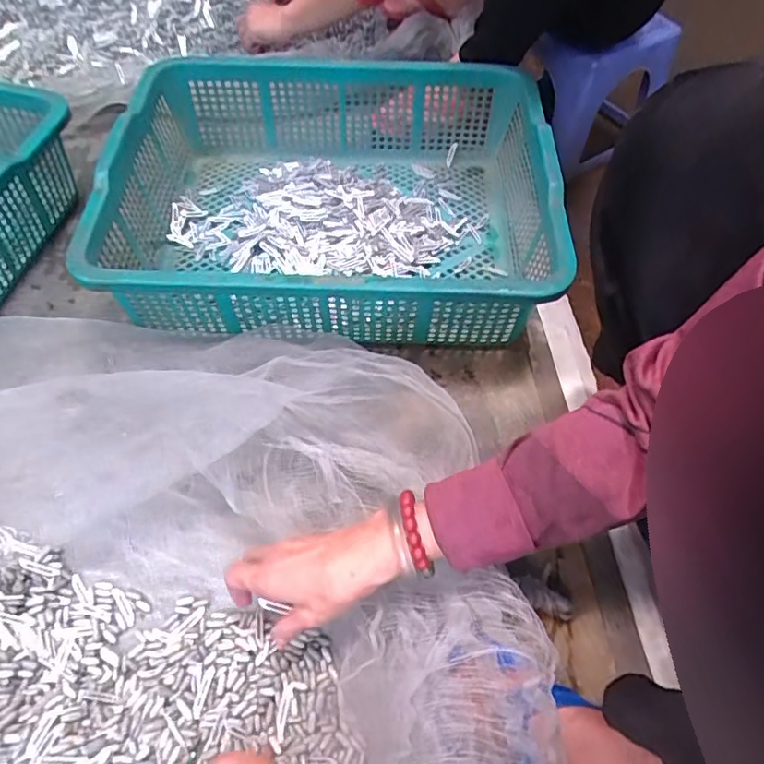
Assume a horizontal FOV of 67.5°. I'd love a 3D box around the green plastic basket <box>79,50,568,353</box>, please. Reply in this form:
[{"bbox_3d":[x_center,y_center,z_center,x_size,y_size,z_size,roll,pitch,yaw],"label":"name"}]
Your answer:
[{"bbox_3d":[-0.055,-0.232,0.668,0.462,0.125,0.394,2,57,-2],"label":"green plastic basket"}]

